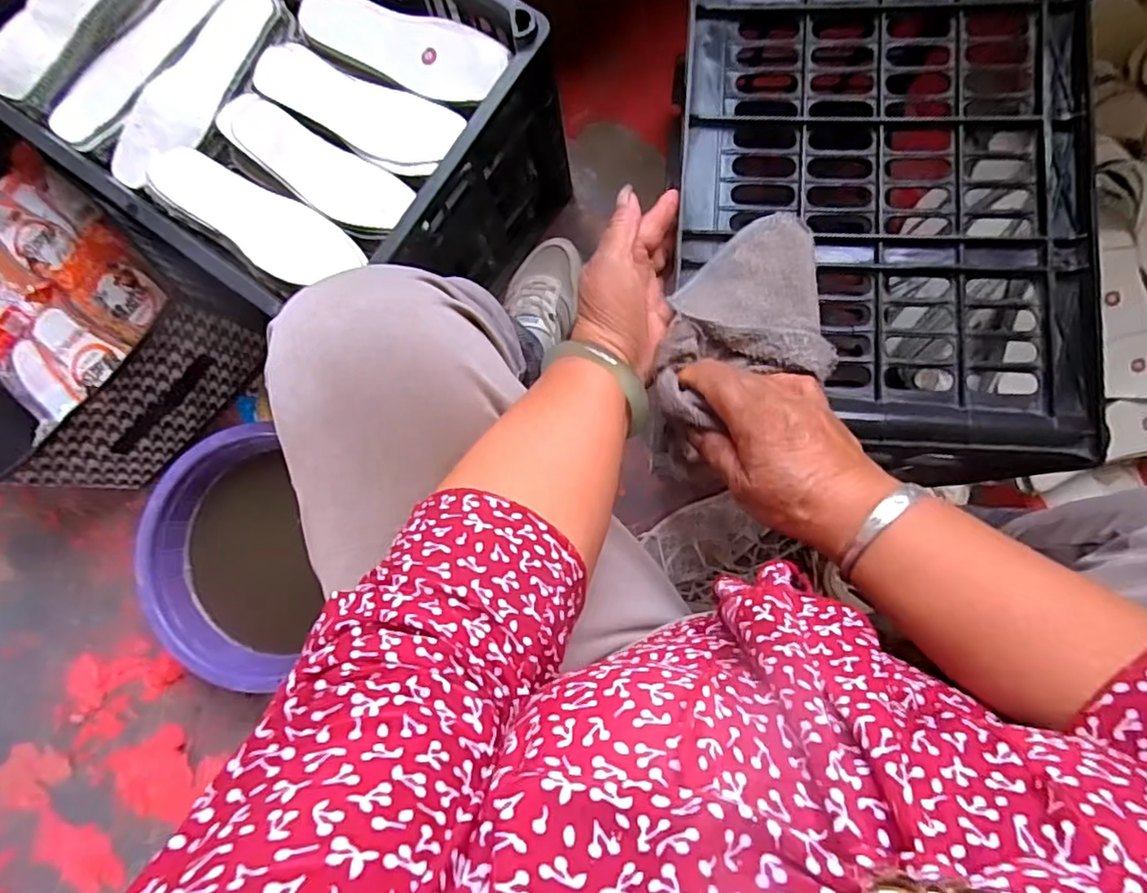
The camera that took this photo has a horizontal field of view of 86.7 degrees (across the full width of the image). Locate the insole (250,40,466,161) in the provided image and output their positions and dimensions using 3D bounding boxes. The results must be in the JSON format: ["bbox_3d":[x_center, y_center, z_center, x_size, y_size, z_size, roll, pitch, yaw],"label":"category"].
[{"bbox_3d":[-0.200,-0.317,0.569,0.229,0.023,0.067,28,88,6],"label":"insole"}]

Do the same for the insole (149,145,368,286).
[{"bbox_3d":[-0.287,-0.209,0.546,0.214,0.007,0.068,35,69,8],"label":"insole"}]

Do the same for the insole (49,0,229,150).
[{"bbox_3d":[-0.415,-0.384,0.589,0.061,0.013,0.227,41,90,6],"label":"insole"}]

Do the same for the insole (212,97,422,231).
[{"bbox_3d":[-0.240,-0.259,0.563,0.228,0.015,0.065,32,75,14],"label":"insole"}]

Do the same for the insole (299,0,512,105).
[{"bbox_3d":[-0.163,-0.378,0.569,0.211,0.027,0.065,27,88,6],"label":"insole"}]

